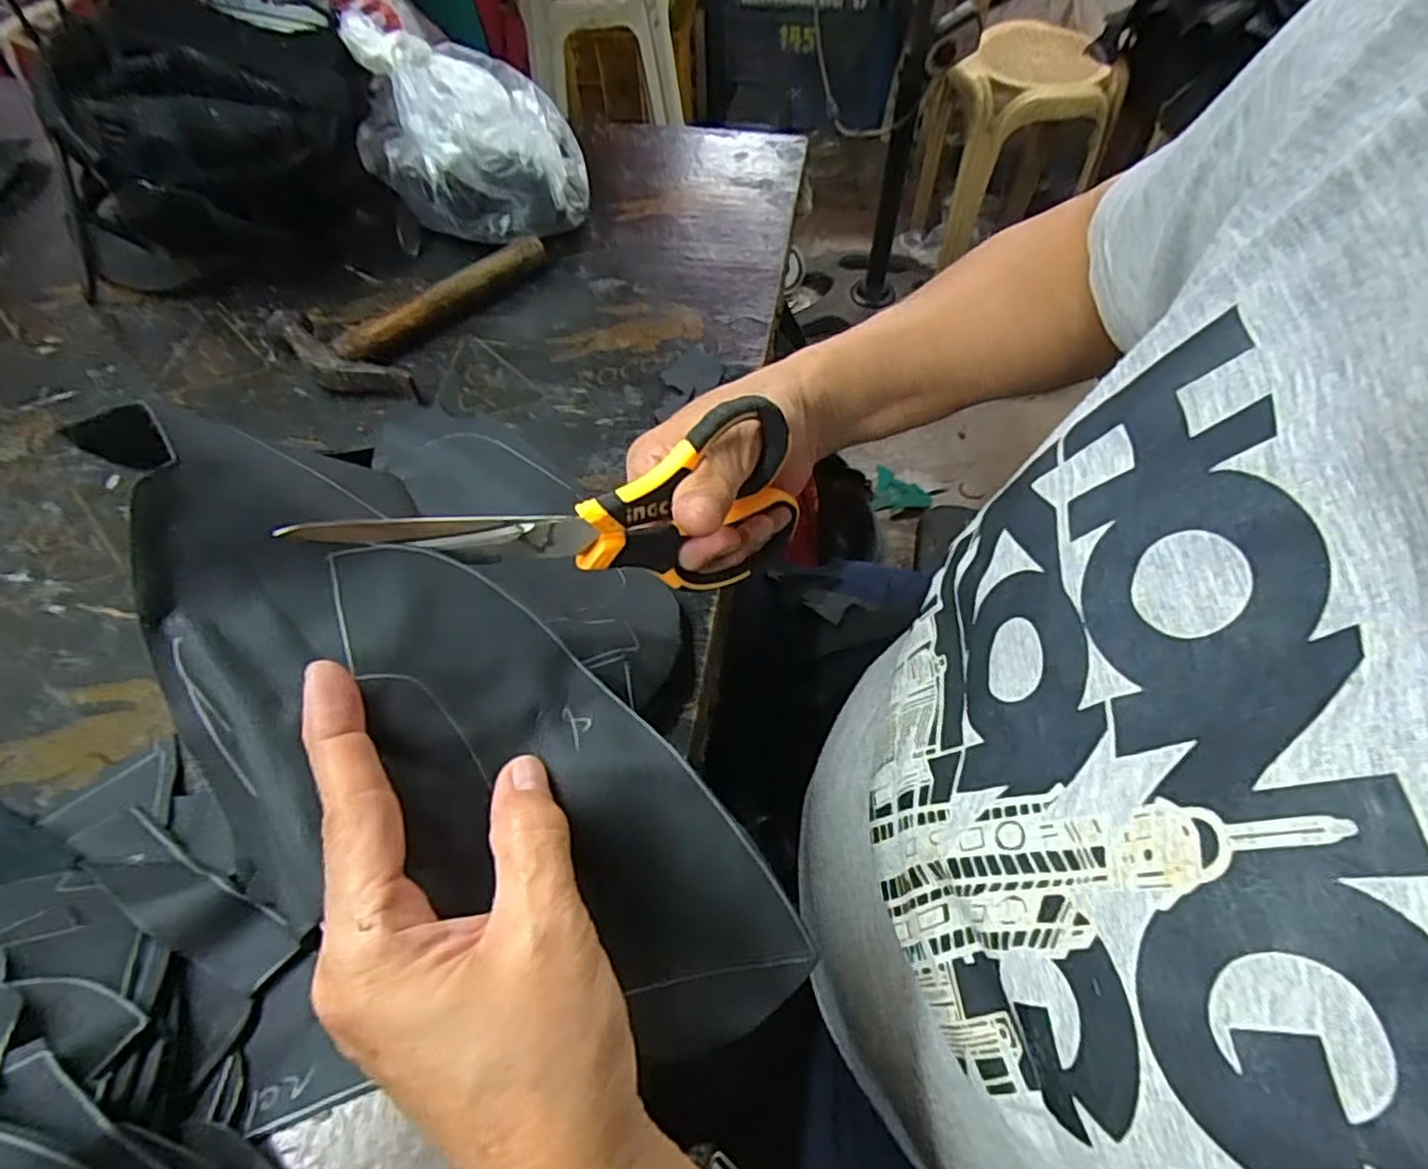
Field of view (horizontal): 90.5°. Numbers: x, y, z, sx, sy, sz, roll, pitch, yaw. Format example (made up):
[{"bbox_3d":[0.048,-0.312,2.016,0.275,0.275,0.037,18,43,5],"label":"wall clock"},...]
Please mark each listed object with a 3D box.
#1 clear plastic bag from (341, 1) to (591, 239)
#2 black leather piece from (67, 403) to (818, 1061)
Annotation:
[{"bbox_3d":[-0.182,-0.339,0.542,0.157,0.114,0.151,-24,59,-13],"label":"clear plastic bag"},{"bbox_3d":[-0.082,0.050,0.219,0.253,0.026,0.101,40,64,-3],"label":"black leather piece"}]

